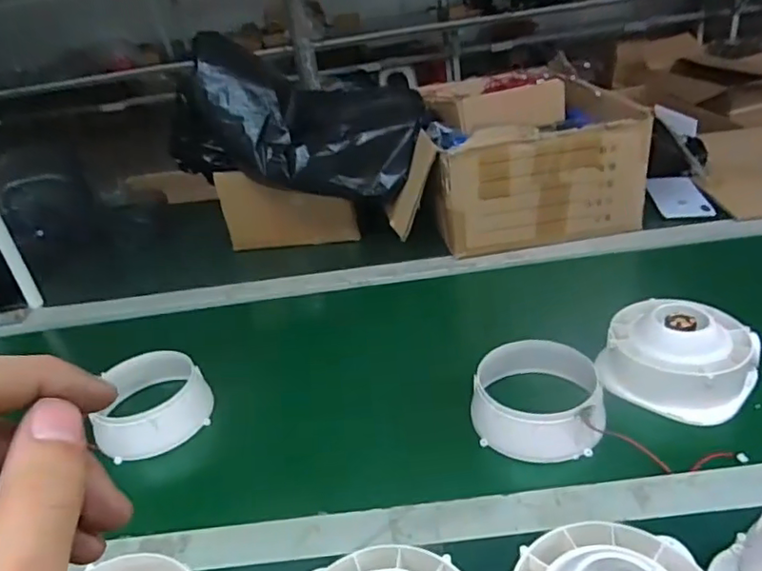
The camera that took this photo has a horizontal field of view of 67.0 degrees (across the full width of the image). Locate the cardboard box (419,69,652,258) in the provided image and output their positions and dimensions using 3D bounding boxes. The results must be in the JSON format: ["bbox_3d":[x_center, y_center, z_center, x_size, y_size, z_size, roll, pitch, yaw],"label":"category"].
[{"bbox_3d":[0.235,-0.245,0.969,0.318,0.204,0.385,-9,30,2],"label":"cardboard box"}]

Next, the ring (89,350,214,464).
[{"bbox_3d":[-0.259,0.129,0.642,0.121,0.050,0.119,-8,31,5],"label":"ring"}]

